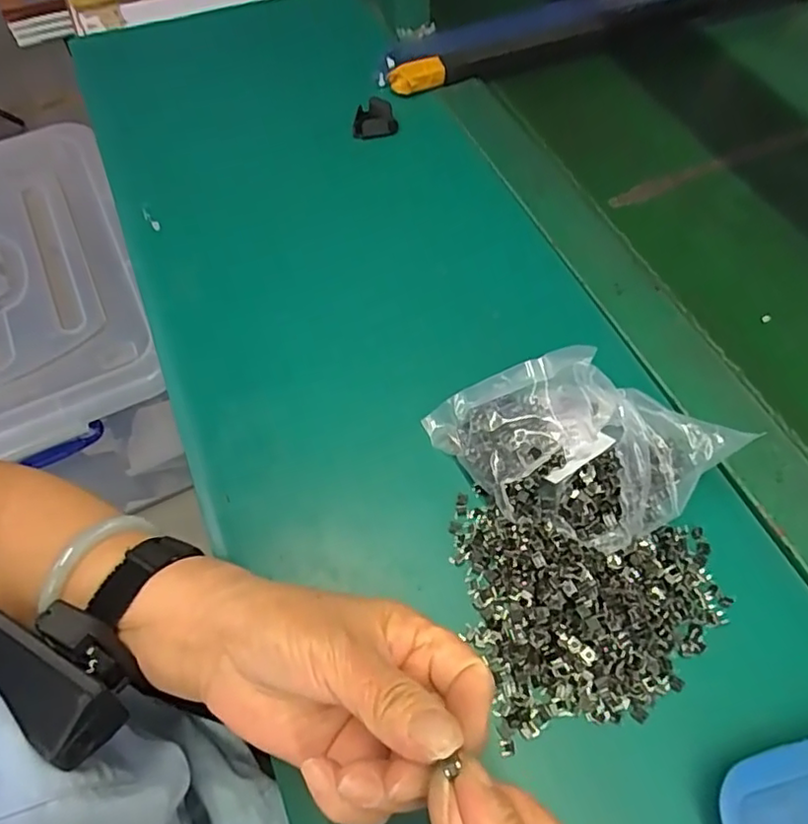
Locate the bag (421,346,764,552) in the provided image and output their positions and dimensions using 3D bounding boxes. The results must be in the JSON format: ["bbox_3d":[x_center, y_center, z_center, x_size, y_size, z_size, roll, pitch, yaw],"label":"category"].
[{"bbox_3d":[0.094,0.015,0.338,0.166,0.066,0.091,24,62,16],"label":"bag"}]

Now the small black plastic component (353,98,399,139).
[{"bbox_3d":[-0.026,-0.266,0.539,0.039,0.012,0.039,-6,59,-2],"label":"small black plastic component"}]

